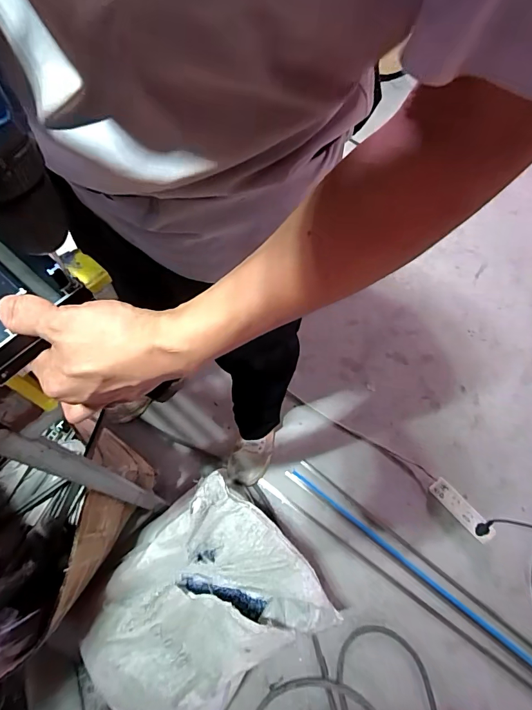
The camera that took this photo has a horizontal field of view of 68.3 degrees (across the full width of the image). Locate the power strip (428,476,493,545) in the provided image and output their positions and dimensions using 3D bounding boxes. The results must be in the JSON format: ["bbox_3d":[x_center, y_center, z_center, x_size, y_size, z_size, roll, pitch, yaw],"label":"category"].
[{"bbox_3d":[0.536,0.419,1.068,0.050,0.025,0.182,-35,68,-18],"label":"power strip"}]

